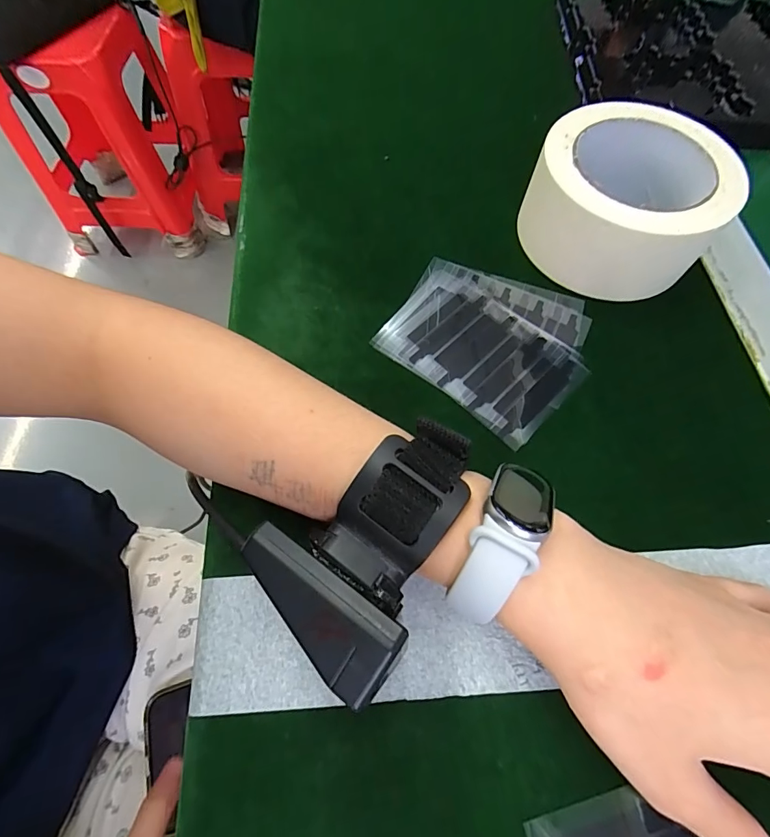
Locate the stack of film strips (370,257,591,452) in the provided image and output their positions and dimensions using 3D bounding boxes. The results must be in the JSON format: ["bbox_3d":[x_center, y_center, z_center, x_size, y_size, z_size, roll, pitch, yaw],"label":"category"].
[{"bbox_3d":[0.063,-0.052,0.253,0.111,0.004,0.103,38,70,16],"label":"stack of film strips"}]

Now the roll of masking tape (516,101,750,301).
[{"bbox_3d":[0.148,-0.135,0.266,0.109,0.055,0.110,0,65,-1],"label":"roll of masking tape"}]

